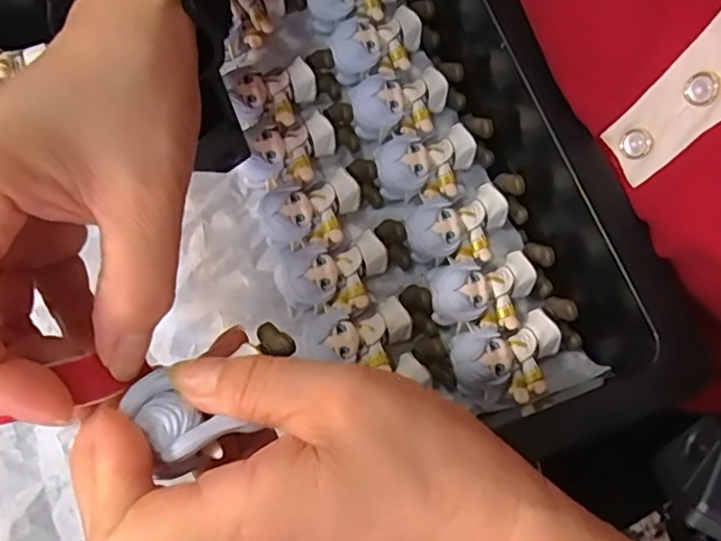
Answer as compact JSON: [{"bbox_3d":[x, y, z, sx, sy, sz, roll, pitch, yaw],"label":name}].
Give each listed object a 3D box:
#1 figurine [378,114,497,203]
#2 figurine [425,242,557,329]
[{"bbox_3d":[0.039,-0.058,0.308,0.061,0.025,0.041,-17,76,-5],"label":"figurine"},{"bbox_3d":[0.064,0.008,0.289,0.062,0.025,0.037,-14,76,-4],"label":"figurine"}]

